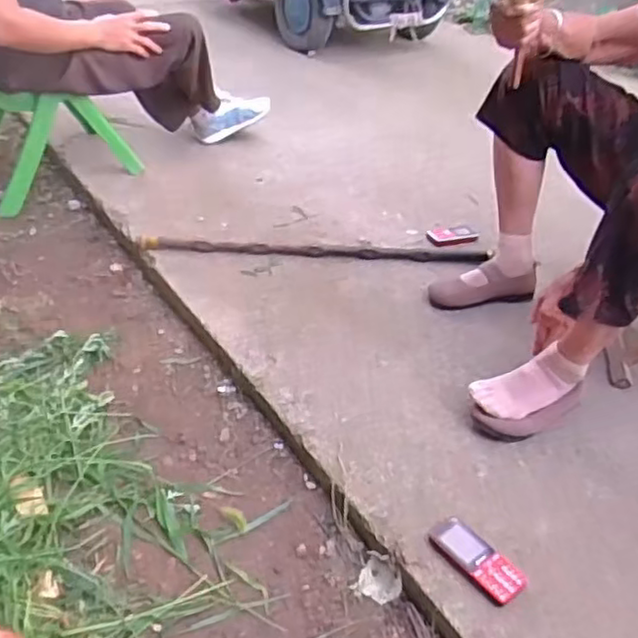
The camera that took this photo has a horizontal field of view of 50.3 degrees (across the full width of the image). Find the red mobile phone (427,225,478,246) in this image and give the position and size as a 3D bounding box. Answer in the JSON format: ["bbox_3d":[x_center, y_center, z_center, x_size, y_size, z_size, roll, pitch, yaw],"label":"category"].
[{"bbox_3d":[0.324,-0.206,1.652,0.119,0.015,0.069,-13,46,-12],"label":"red mobile phone"}]

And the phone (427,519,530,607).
[{"bbox_3d":[0.206,0.313,0.891,0.057,0.019,0.131,-20,43,-34],"label":"phone"}]

